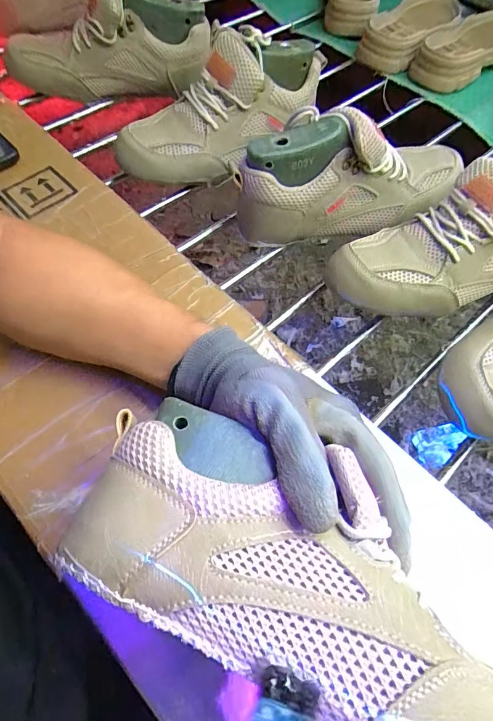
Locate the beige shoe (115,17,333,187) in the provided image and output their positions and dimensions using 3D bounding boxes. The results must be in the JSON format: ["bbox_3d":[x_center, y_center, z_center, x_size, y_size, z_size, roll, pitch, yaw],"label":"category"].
[{"bbox_3d":[-0.028,-0.303,0.476,0.275,0.093,0.100,-35,68,-2],"label":"beige shoe"}]

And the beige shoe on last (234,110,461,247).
[{"bbox_3d":[0.111,-0.198,0.434,0.245,0.104,0.083,-10,63,-9],"label":"beige shoe on last"}]

